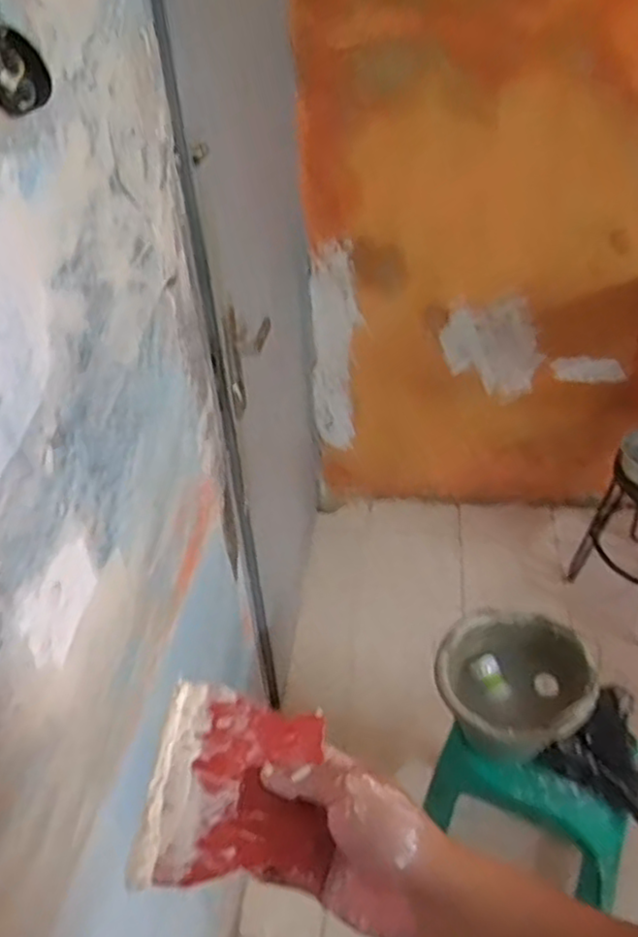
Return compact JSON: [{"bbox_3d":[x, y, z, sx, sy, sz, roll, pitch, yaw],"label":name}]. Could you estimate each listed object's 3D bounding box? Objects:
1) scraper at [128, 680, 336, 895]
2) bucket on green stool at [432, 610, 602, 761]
[{"bbox_3d":[-0.051,0.200,0.456,0.109,0.009,0.120,7,47,-6],"label":"scraper"},{"bbox_3d":[0.315,0.369,1.165,0.238,0.153,0.227,-3,38,2],"label":"bucket on green stool"}]

